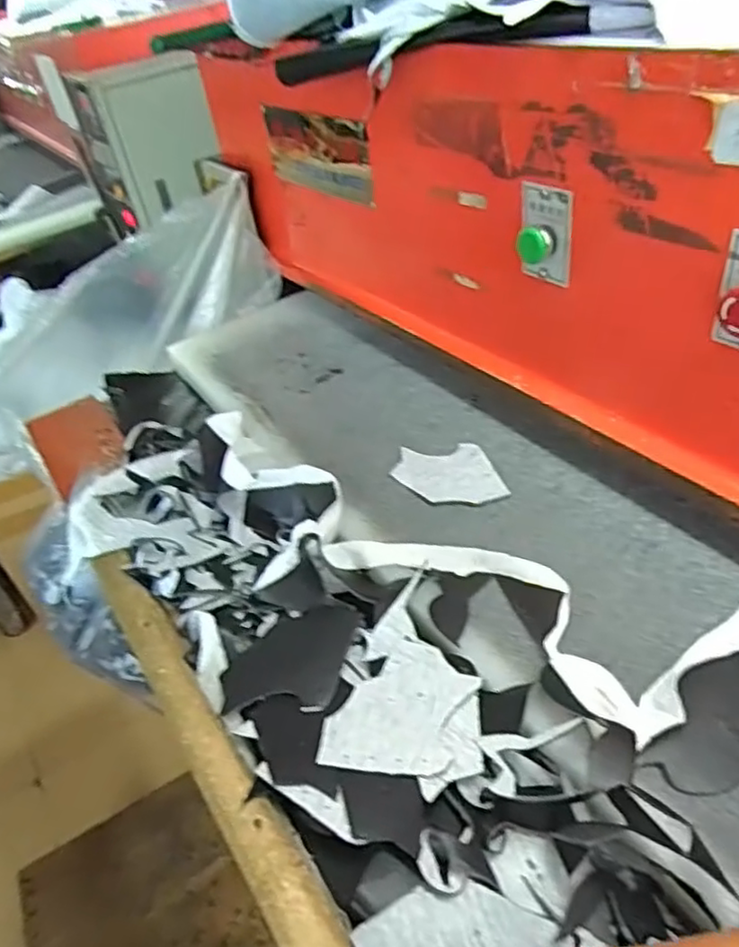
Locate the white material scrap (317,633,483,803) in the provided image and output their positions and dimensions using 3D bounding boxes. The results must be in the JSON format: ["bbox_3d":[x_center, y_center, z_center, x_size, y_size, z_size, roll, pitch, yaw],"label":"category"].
[{"bbox_3d":[0.036,0.197,0.541,0.119,0.014,0.127,11,44,20],"label":"white material scrap"}]

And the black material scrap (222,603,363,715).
[{"bbox_3d":[-0.071,0.167,0.601,0.100,0.007,0.120,7,43,16],"label":"black material scrap"}]

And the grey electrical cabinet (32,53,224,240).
[{"bbox_3d":[-0.540,-0.797,1.558,0.306,0.319,0.347,-22,43,-16],"label":"grey electrical cabinet"}]

